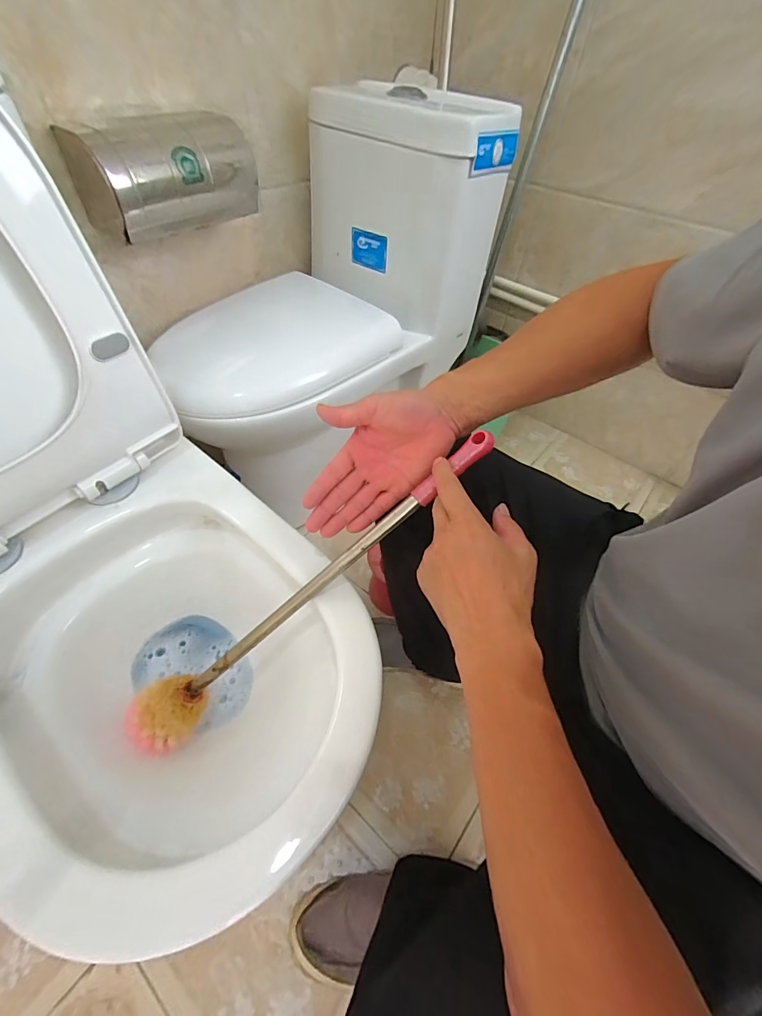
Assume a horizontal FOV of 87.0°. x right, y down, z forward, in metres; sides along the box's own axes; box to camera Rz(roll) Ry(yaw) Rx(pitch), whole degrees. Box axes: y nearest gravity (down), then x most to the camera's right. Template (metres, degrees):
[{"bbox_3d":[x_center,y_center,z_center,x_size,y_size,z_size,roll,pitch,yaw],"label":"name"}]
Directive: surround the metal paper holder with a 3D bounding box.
[{"bbox_3d":[-0.319,-0.517,0.623,0.106,0.117,0.260,33,56,21],"label":"metal paper holder"}]

